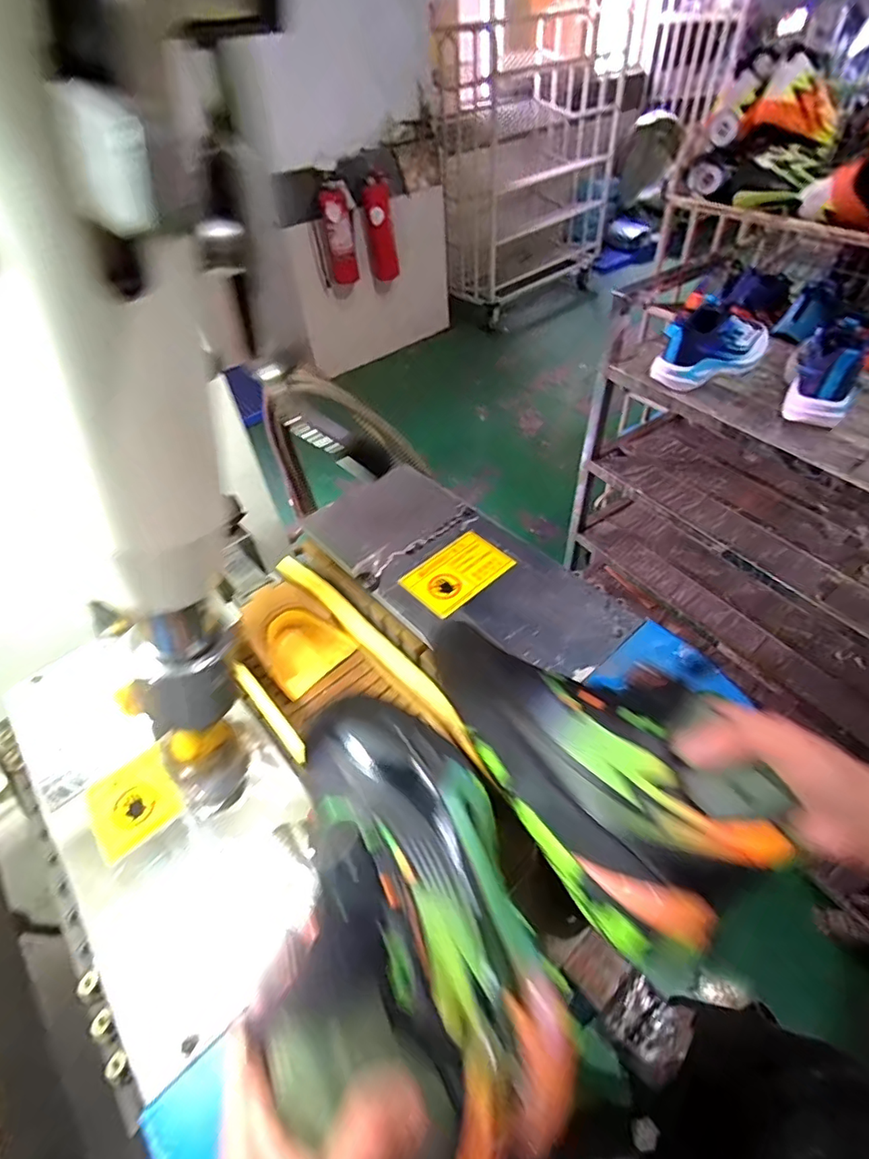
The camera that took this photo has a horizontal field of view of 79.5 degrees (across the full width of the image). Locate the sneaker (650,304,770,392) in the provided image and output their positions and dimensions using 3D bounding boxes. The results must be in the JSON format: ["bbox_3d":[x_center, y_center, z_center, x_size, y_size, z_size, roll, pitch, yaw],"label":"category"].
[{"bbox_3d":[0.471,-0.396,0.854,0.207,0.091,0.081,-24,50,-16],"label":"sneaker"}]

